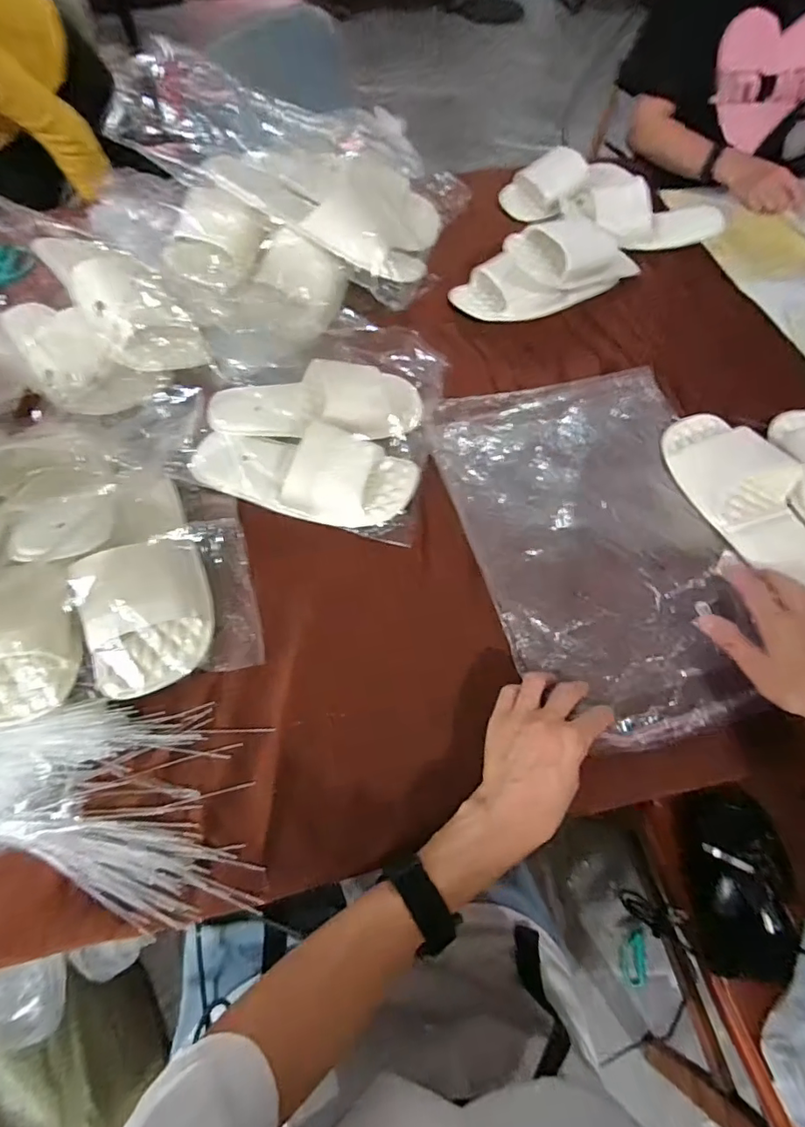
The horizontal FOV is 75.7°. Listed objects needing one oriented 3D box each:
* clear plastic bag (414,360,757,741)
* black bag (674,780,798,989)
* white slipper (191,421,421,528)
[{"bbox_3d":[0.205,-0.032,0.516,0.270,0.030,0.378,-13,63,-8],"label":"clear plastic bag"},{"bbox_3d":[0.422,0.397,0.652,0.114,0.056,0.205,0,62,-1],"label":"black bag"},{"bbox_3d":[-0.100,-0.098,0.519,0.220,0.046,0.090,12,62,5],"label":"white slipper"}]

